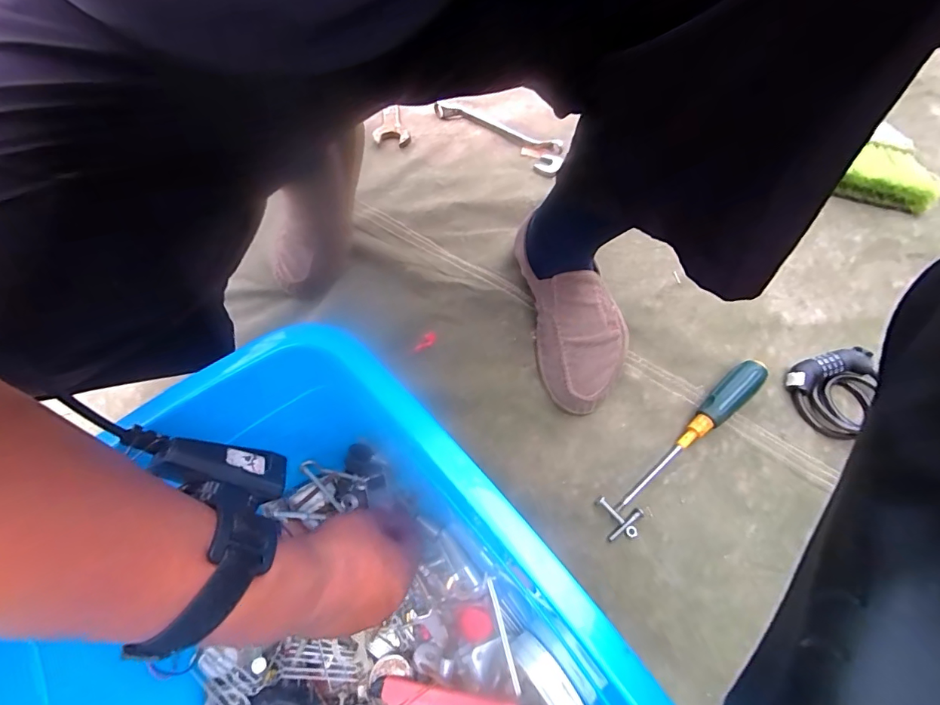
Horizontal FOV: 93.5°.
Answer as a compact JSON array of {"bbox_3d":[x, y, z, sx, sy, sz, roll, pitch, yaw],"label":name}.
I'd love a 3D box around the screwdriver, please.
[{"bbox_3d":[0.230,0.082,0.456,0.216,0.029,0.028,-37,68,-16],"label":"screwdriver"}]

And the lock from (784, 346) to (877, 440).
[{"bbox_3d":[0.397,0.042,0.476,0.089,0.028,0.085,-20,64,-9],"label":"lock"}]

